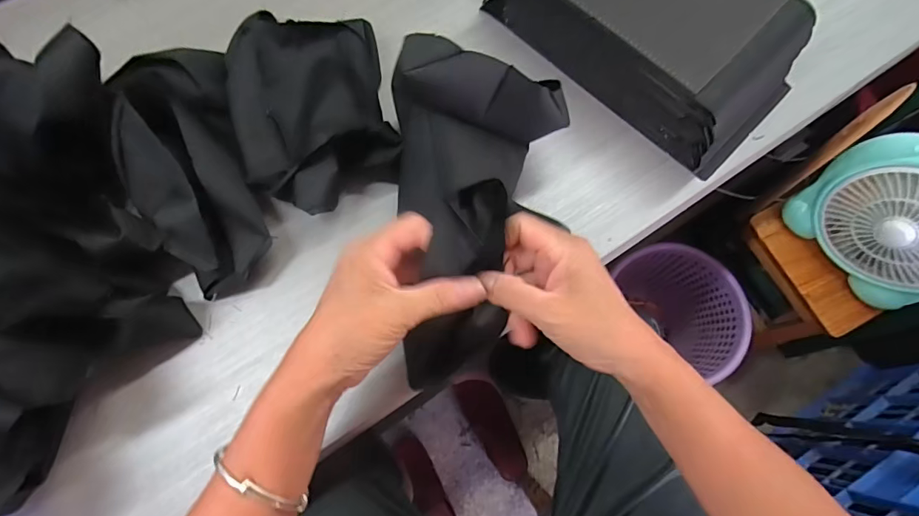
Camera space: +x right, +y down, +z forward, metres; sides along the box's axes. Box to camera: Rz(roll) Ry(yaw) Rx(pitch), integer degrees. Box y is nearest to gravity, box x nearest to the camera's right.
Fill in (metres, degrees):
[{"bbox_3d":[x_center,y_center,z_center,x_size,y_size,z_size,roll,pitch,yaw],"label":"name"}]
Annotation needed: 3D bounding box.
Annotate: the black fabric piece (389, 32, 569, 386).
[{"bbox_3d":[0.011,-0.030,0.344,0.122,0.083,0.237,5,75,1],"label":"black fabric piece"}]

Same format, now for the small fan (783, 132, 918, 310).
[{"bbox_3d":[0.624,-0.051,0.632,0.090,0.211,0.240,-33,76,-10],"label":"small fan"}]

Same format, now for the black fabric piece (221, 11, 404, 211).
[{"bbox_3d":[-0.133,-0.131,0.423,0.135,0.067,0.175,-15,74,-5],"label":"black fabric piece"}]

